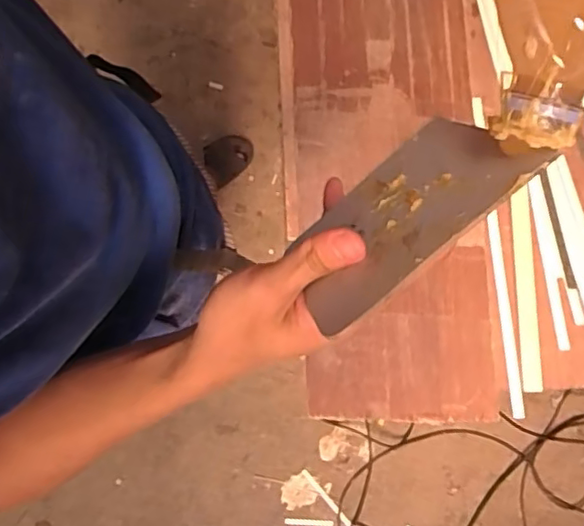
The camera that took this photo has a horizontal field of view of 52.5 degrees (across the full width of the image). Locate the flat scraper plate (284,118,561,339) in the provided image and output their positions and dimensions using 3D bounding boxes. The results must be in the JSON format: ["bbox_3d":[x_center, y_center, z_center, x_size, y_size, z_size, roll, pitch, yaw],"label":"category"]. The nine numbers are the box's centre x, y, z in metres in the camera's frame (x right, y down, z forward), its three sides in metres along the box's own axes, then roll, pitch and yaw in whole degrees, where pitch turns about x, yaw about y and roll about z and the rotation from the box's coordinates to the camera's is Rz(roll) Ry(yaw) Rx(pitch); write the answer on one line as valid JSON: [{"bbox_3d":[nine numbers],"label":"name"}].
[{"bbox_3d":[0.054,-0.026,0.314,0.123,0.122,0.009,-43,110,7],"label":"flat scraper plate"}]

